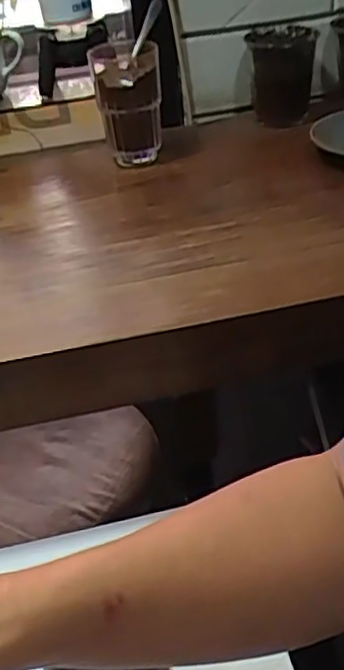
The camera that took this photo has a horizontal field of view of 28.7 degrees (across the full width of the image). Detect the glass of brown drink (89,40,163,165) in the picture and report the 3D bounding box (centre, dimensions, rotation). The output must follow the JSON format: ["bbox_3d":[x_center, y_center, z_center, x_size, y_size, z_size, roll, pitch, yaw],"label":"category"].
[{"bbox_3d":[-0.049,-0.261,0.759,0.075,0.123,0.081,-6,36,0],"label":"glass of brown drink"}]

